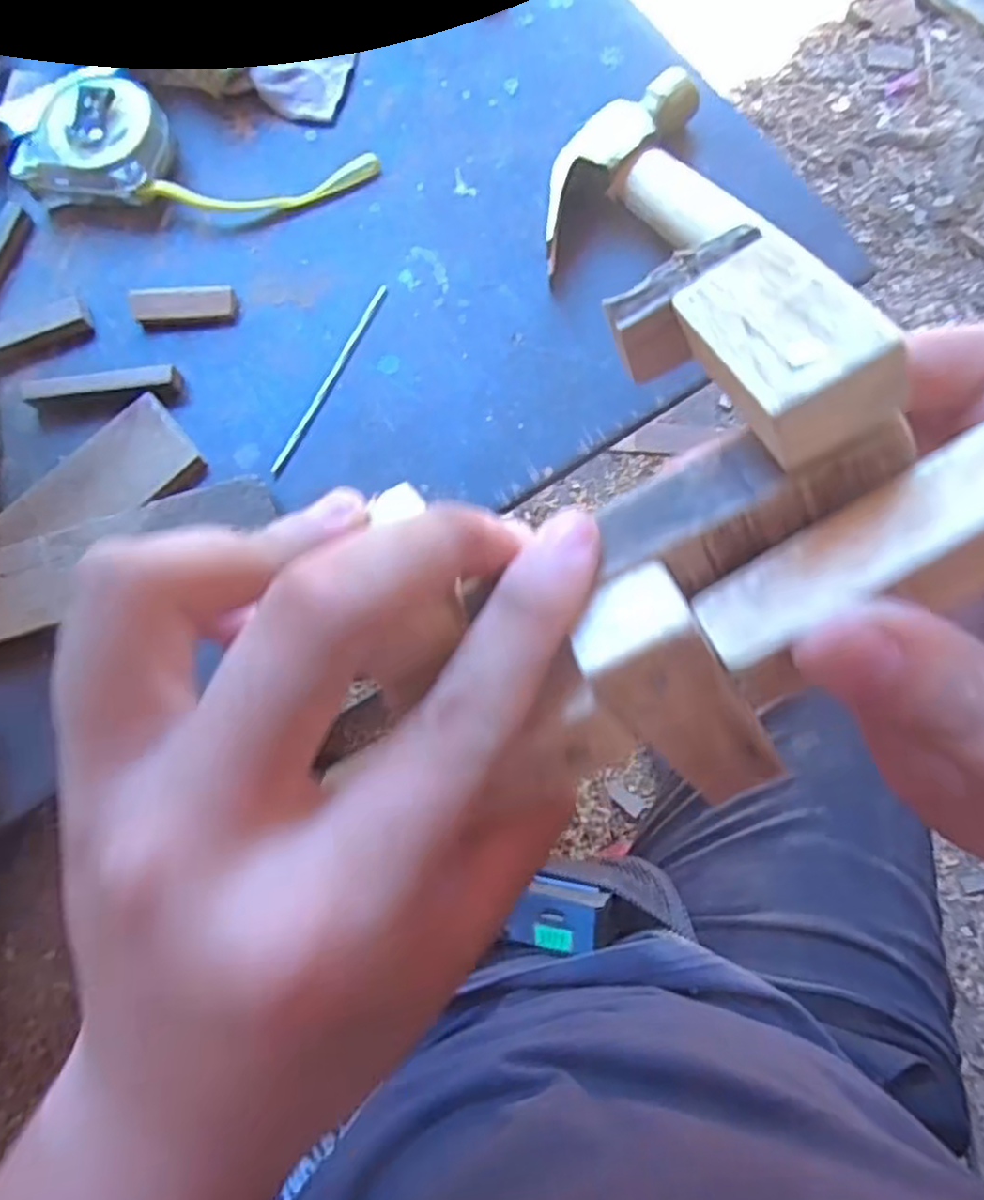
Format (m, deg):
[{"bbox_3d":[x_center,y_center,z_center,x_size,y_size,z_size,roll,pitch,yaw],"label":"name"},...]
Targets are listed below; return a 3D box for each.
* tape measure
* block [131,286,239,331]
[{"bbox_3d":[-0.155,-0.234,0.392,0.177,0.028,0.059,9,76,3],"label":"tape measure"},{"bbox_3d":[-0.159,-0.151,0.385,0.052,0.011,0.018,-5,76,0],"label":"block"}]

